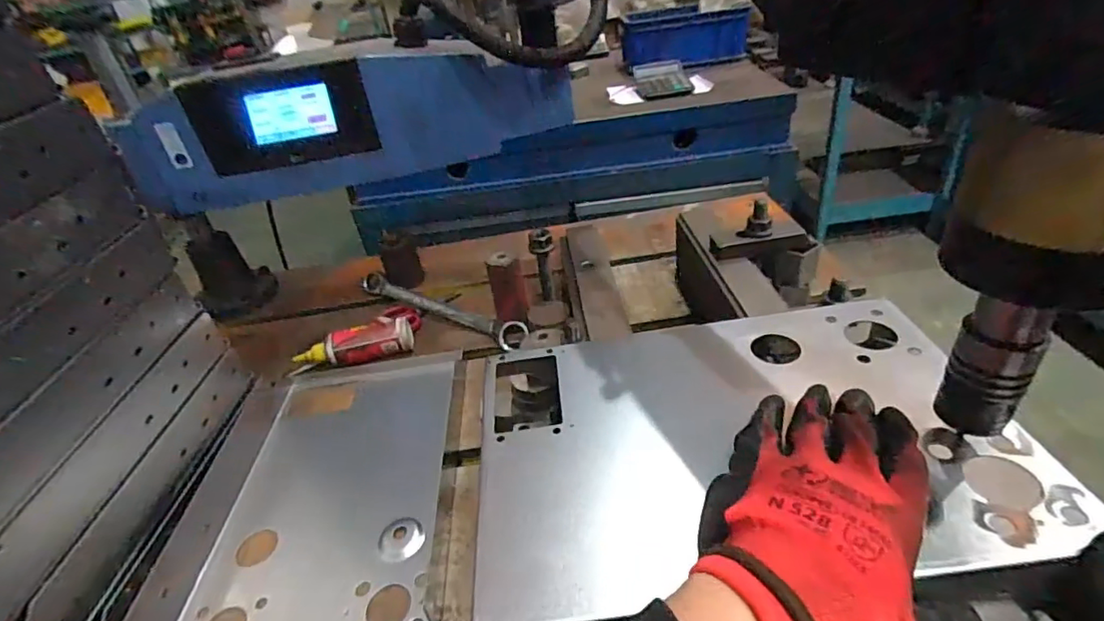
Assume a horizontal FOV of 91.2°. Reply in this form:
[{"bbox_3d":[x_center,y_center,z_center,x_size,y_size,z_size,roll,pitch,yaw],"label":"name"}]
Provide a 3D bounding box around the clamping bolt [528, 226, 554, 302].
[{"bbox_3d":[-0.009,-0.047,0.567,0.023,0.079,0.019,-5,33,1],"label":"clamping bolt"}]

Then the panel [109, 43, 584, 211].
[{"bbox_3d":[-0.238,-0.225,0.686,0.533,0.167,0.089,-6,33,-1],"label":"panel"}]

